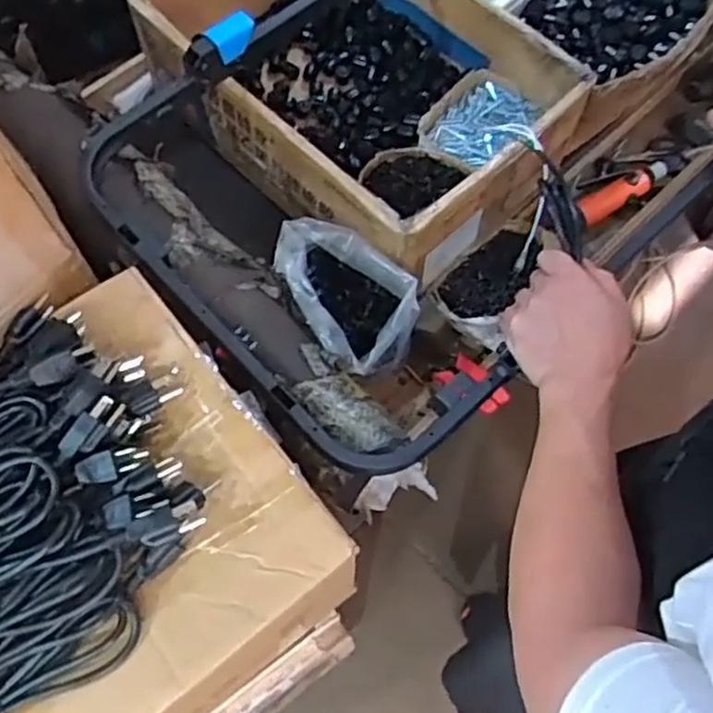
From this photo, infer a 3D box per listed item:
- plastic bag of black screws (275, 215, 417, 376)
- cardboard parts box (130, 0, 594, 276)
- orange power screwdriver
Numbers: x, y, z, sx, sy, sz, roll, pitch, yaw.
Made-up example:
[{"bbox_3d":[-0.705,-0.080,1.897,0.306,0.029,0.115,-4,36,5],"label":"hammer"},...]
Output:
[{"bbox_3d":[-0.005,-0.071,0.843,0.128,0.096,0.185,-30,70,-12],"label":"plastic bag of black screws"},{"bbox_3d":[-0.008,-0.374,0.987,0.354,0.170,0.545,-39,73,-15],"label":"cardboard parts box"},{"bbox_3d":[0.402,-0.247,1.058,0.185,0.034,0.040,-28,70,-12],"label":"orange power screwdriver"}]

